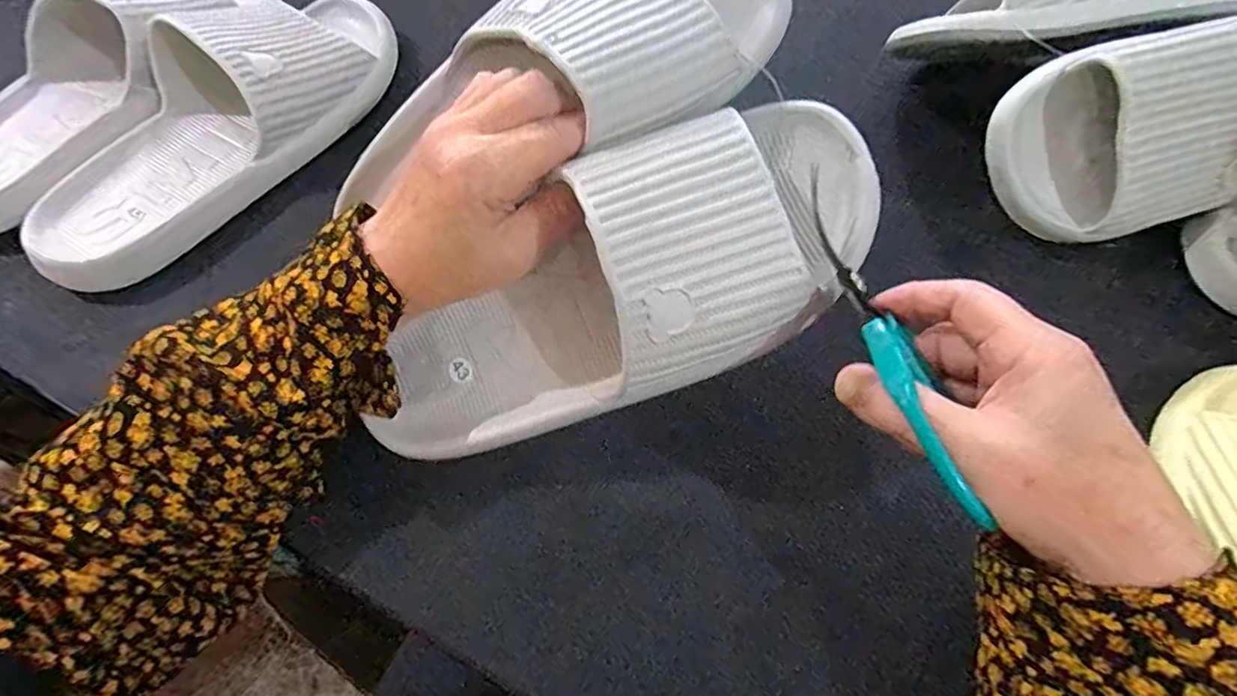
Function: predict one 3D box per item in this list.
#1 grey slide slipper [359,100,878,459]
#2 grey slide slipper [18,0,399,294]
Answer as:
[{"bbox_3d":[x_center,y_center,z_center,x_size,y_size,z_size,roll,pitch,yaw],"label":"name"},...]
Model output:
[{"bbox_3d":[-0.005,-0.025,0.262,0.252,0.081,0.089,-30,66,13],"label":"grey slide slipper"},{"bbox_3d":[-0.266,-0.162,0.389,0.124,0.074,0.283,35,67,14],"label":"grey slide slipper"}]

